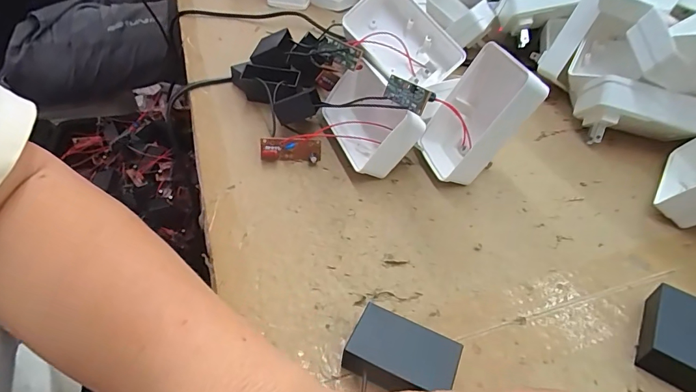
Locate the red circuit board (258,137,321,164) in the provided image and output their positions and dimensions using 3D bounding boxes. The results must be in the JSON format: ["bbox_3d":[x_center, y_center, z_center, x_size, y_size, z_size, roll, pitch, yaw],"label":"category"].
[{"bbox_3d":[-0.042,-0.034,0.302,0.044,0.017,0.011,-1,13,-10],"label":"red circuit board"}]

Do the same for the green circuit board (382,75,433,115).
[{"bbox_3d":[0.037,-0.066,0.265,0.004,0.016,0.043,18,16,-35],"label":"green circuit board"}]

